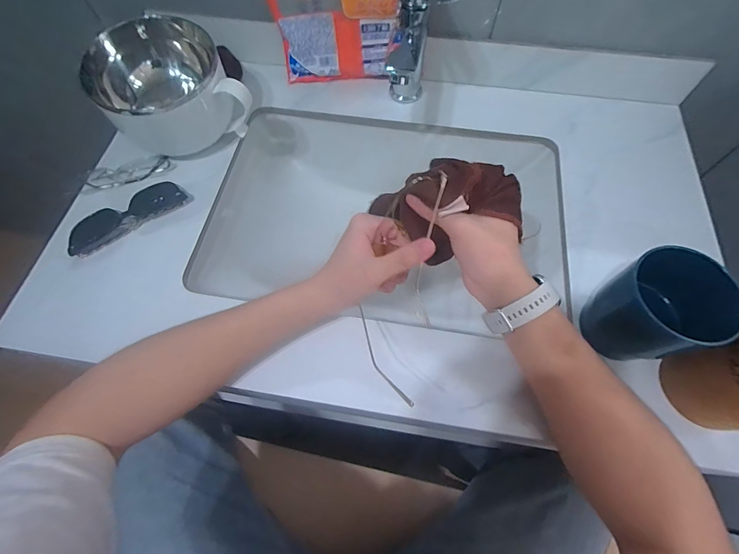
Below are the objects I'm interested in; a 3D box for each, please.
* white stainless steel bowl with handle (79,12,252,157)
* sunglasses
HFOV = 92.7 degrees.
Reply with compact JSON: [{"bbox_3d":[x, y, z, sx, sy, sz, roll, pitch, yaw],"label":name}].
[{"bbox_3d":[-0.246,-0.222,0.436,0.142,0.124,0.136,0,65,0],"label":"white stainless steel bowl with handle"},{"bbox_3d":[-0.298,-0.081,0.435,0.142,0.026,0.056,-33,69,-14],"label":"sunglasses"}]

